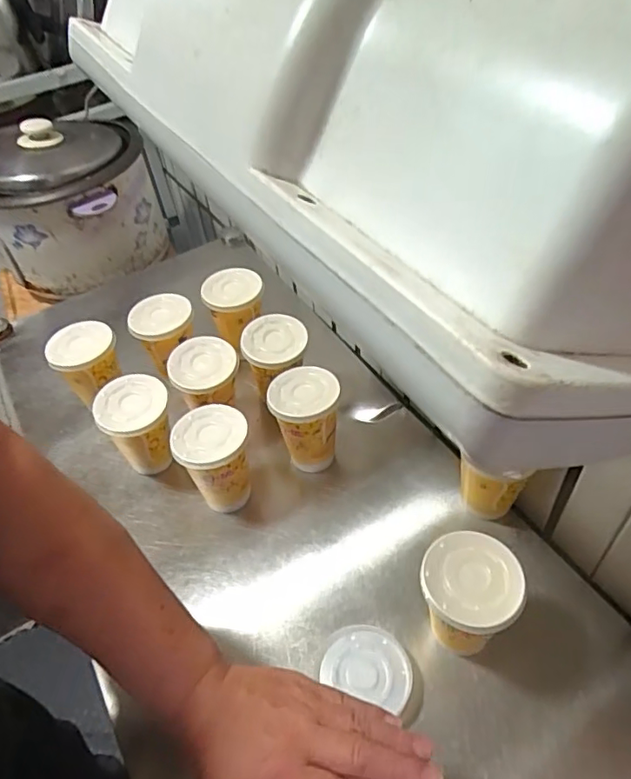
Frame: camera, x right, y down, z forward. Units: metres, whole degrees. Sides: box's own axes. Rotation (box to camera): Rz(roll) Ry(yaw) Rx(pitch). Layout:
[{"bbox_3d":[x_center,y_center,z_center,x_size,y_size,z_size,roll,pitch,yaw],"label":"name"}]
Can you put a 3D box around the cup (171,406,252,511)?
[{"bbox_3d":[-0.104,0.080,0.606,0.075,0.110,0.072,-4,47,4],"label":"cup"}]

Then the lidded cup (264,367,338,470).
[{"bbox_3d":[-0.009,0.037,0.642,0.074,0.111,0.073,-4,47,4],"label":"lidded cup"}]

